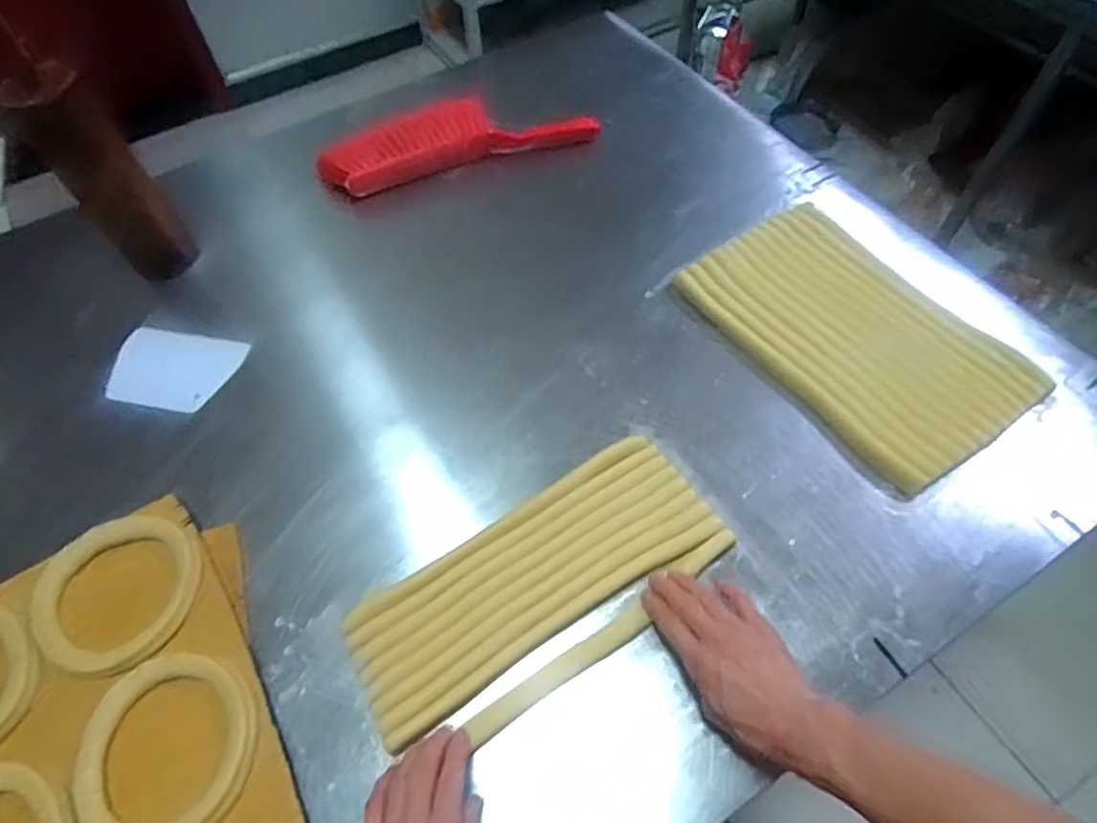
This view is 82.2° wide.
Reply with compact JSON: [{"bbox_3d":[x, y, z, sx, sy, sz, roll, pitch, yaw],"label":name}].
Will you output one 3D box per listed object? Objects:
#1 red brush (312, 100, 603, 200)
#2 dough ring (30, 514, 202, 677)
[{"bbox_3d":[-0.129,-0.389,0.909,0.395,0.078,0.083,-14,57,-5],"label":"red brush"},{"bbox_3d":[-0.402,0.165,0.583,0.147,0.019,0.142,-1,59,2],"label":"dough ring"}]

